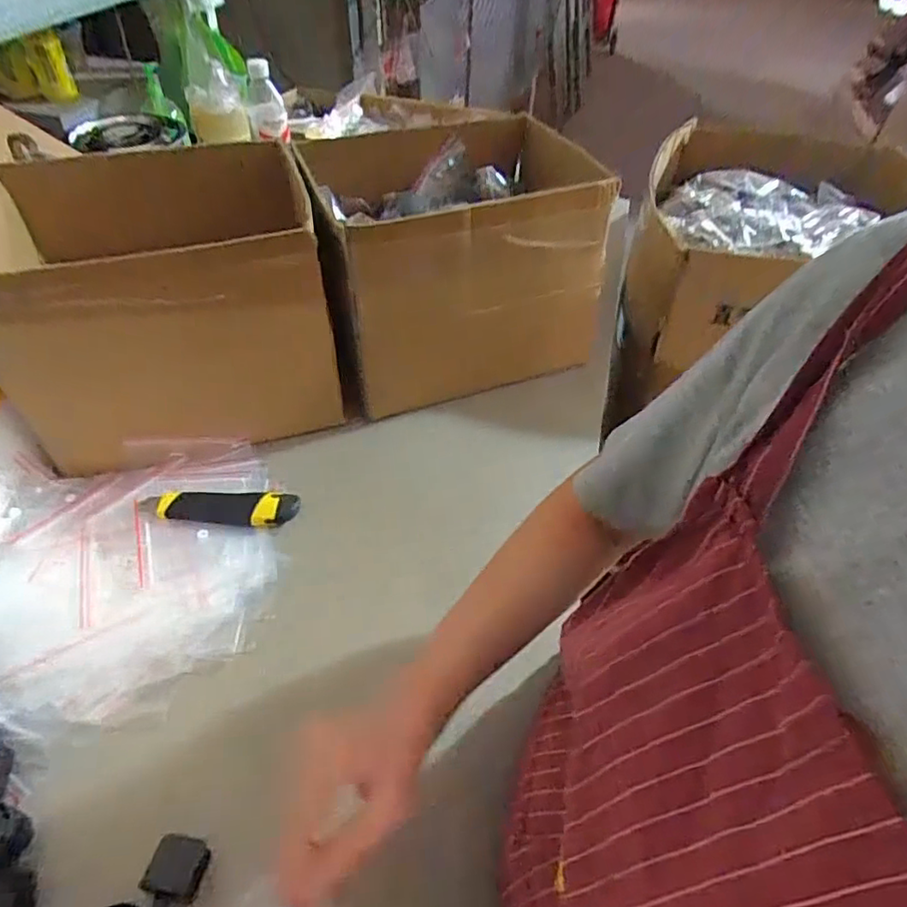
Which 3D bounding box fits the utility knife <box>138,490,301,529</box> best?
[{"bbox_3d":[-0.242,0.054,0.625,0.159,0.018,0.038,3,47,0],"label":"utility knife"}]

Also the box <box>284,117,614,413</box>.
[{"bbox_3d":[0.028,-0.253,0.780,0.370,0.241,0.268,-13,49,-14],"label":"box"}]

